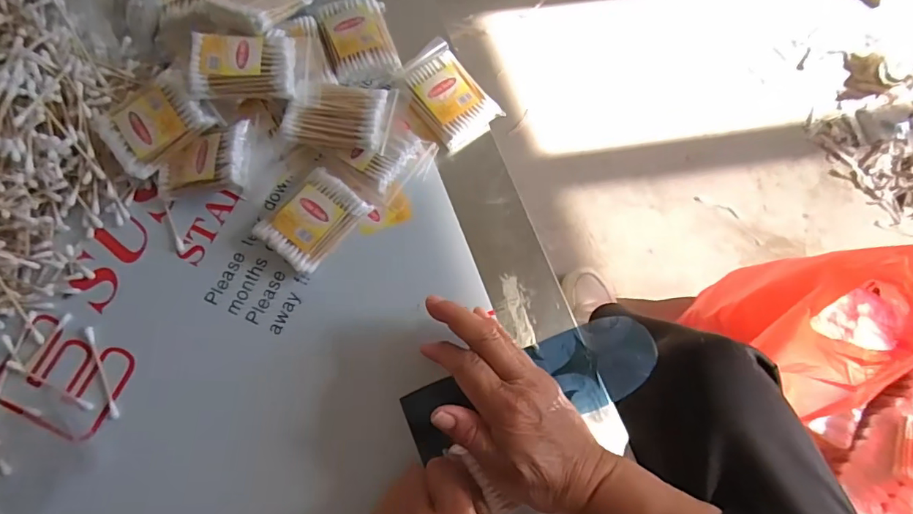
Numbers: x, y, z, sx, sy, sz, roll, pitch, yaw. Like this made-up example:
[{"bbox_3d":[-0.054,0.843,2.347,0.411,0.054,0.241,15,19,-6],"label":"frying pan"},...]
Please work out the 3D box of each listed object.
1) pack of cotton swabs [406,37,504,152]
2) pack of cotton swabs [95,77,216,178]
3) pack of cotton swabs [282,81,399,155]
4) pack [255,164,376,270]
[{"bbox_3d":[-0.009,-0.142,0.419,0.060,0.013,0.093,-38,77,-10],"label":"pack of cotton swabs"},{"bbox_3d":[-0.238,-0.106,0.377,0.077,0.024,0.056,-35,76,-9],"label":"pack of cotton swabs"},{"bbox_3d":[-0.092,-0.114,0.390,0.078,0.030,0.060,6,74,2],"label":"pack of cotton swabs"},{"bbox_3d":[-0.113,-0.030,0.383,0.054,0.017,0.076,39,78,11],"label":"pack"}]

